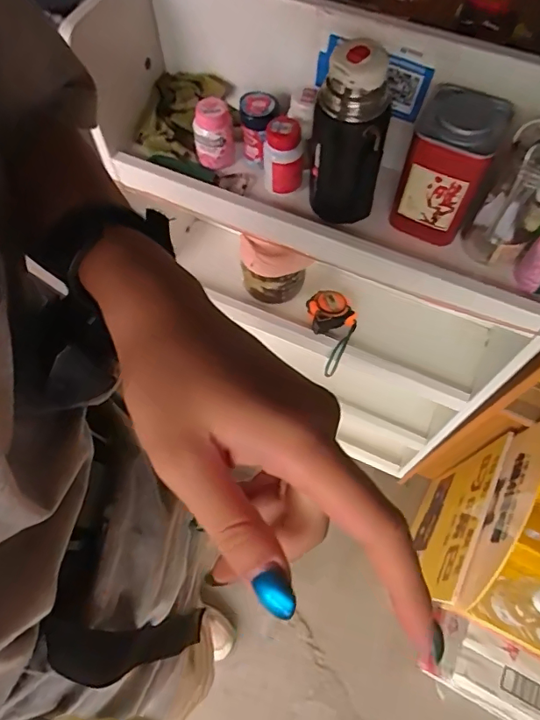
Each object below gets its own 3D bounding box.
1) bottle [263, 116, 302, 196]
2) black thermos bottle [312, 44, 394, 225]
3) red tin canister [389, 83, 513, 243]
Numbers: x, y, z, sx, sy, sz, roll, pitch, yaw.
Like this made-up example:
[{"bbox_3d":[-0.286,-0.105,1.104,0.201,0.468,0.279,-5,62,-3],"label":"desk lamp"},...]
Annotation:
[{"bbox_3d":[0.016,-0.247,0.605,0.047,0.087,0.038,6,65,2],"label":"bottle"},{"bbox_3d":[0.084,-0.229,0.530,0.070,0.185,0.069,-4,65,-3],"label":"black thermos bottle"},{"bbox_3d":[0.193,-0.213,0.549,0.086,0.147,0.088,21,66,9],"label":"red tin canister"}]

